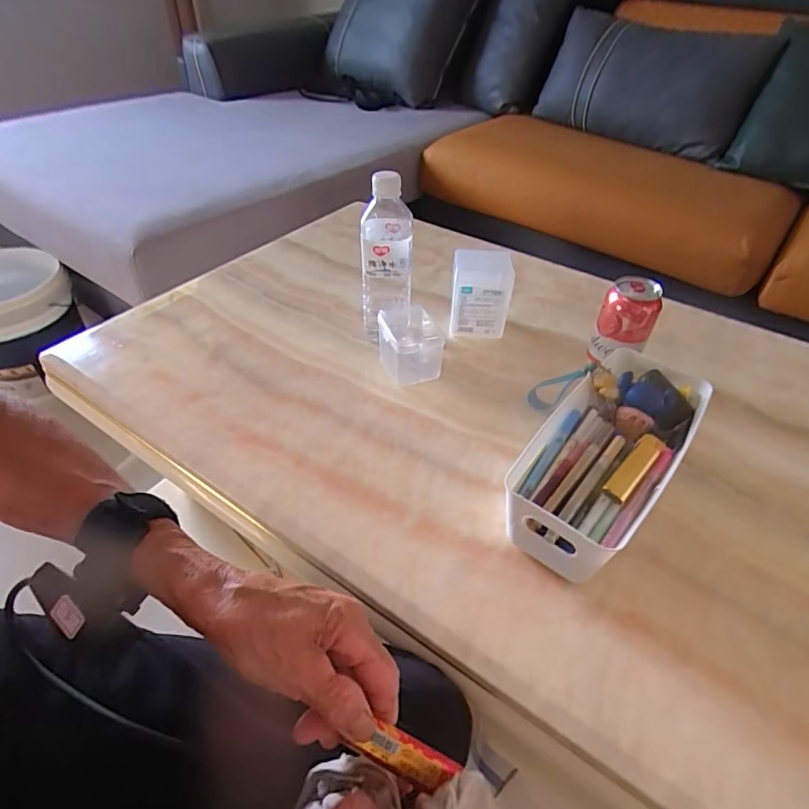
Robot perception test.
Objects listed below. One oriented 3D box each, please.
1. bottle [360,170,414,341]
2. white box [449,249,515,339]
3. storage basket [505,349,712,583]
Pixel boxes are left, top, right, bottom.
[{"bbox_3d":[-0.022,-0.180,0.633,0.060,0.212,0.073,2,42,0],"label":"bottle"},{"bbox_3d":[0.100,-0.148,0.678,0.075,0.110,0.056,1,42,-1],"label":"white box"},{"bbox_3d":[0.193,0.052,0.488,0.108,0.088,0.252,31,50,28],"label":"storage basket"}]

